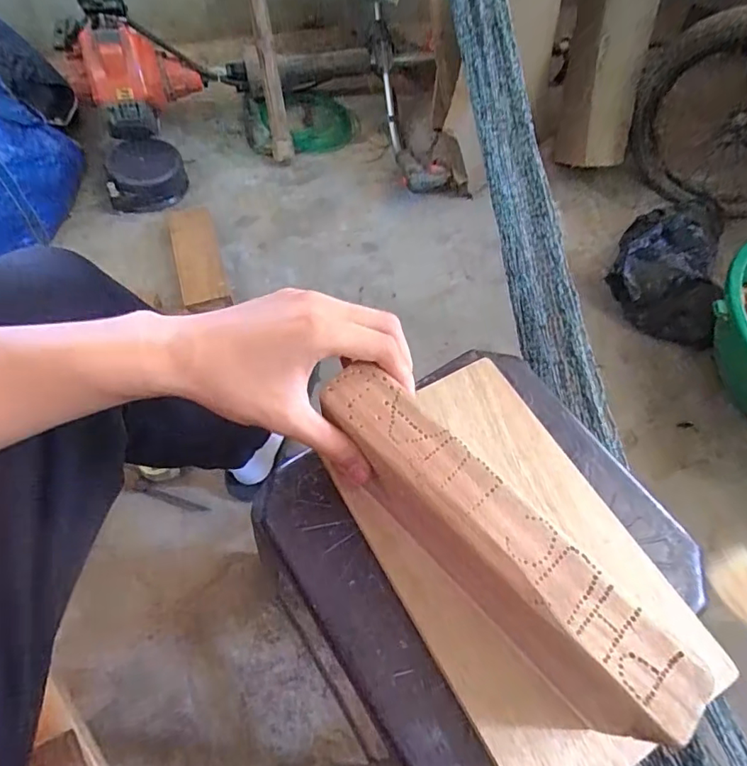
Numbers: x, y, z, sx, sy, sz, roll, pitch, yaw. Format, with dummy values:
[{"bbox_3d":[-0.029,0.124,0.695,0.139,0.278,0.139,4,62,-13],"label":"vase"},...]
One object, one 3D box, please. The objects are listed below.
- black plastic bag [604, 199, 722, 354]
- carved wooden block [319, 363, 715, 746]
[{"bbox_3d":[0.598,-0.234,1.053,0.219,0.099,0.301,23,63,11],"label":"black plastic bag"},{"bbox_3d":[0.059,0.096,0.313,0.049,0.104,0.228,-39,70,-20],"label":"carved wooden block"}]

